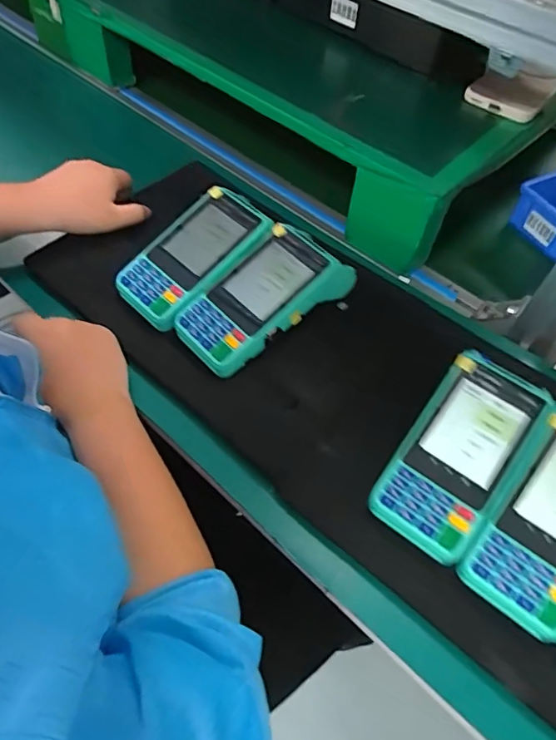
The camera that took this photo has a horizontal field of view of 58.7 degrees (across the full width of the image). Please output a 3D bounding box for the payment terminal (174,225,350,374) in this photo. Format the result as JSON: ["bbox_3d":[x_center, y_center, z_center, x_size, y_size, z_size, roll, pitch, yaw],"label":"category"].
[{"bbox_3d":[-0.011,-0.071,0.462,0.080,0.055,0.169,41,64,21],"label":"payment terminal"}]

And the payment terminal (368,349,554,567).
[{"bbox_3d":[0.137,0.062,0.375,0.075,0.021,0.152,33,77,17],"label":"payment terminal"}]

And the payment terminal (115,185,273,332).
[{"bbox_3d":[-0.080,-0.108,0.481,0.149,0.057,0.083,-38,67,-23],"label":"payment terminal"}]

